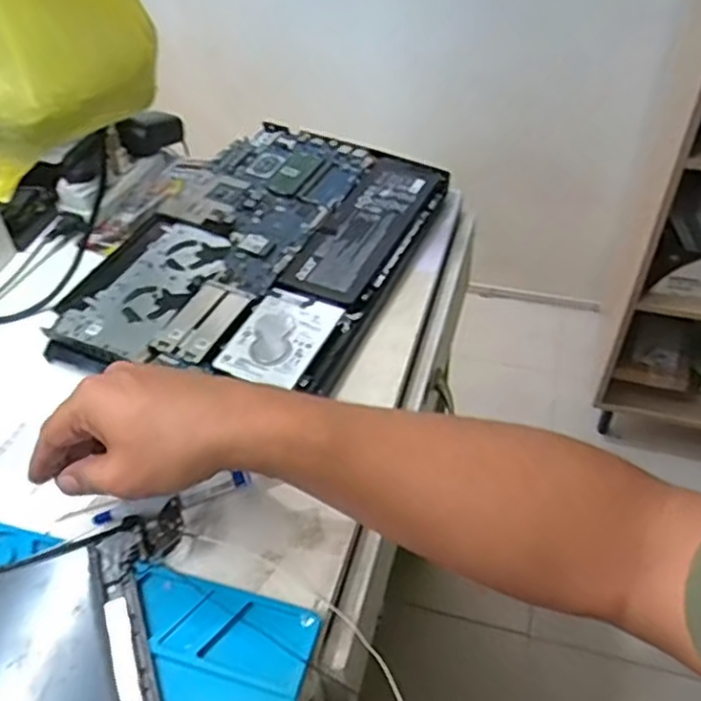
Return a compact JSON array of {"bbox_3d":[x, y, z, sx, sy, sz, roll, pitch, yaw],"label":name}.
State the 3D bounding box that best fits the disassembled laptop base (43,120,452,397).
[{"bbox_3d":[-0.079,-0.104,0.648,0.253,0.019,0.367,17,50,19],"label":"disassembled laptop base"}]

